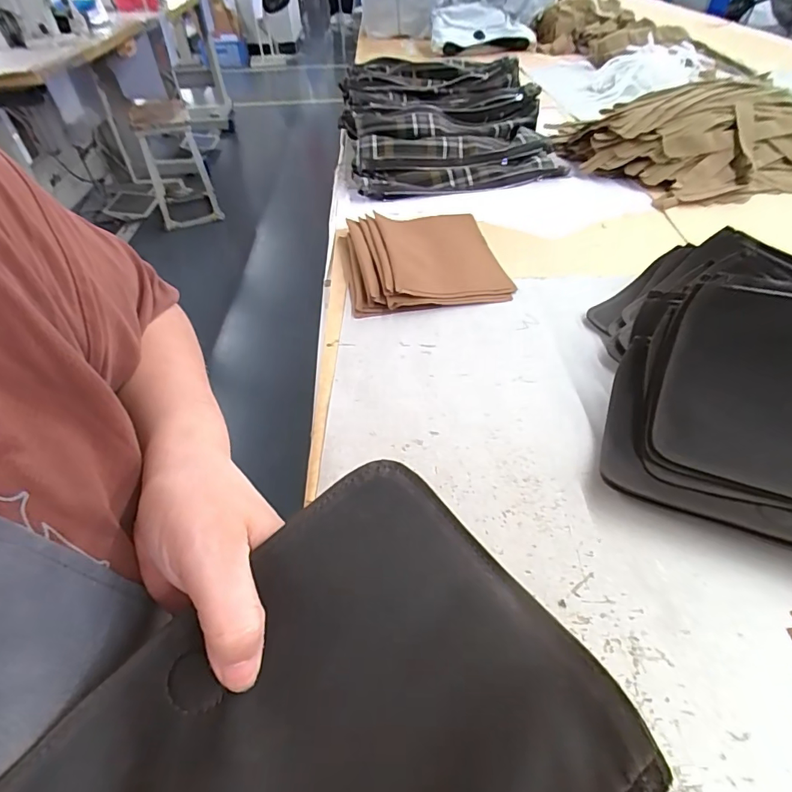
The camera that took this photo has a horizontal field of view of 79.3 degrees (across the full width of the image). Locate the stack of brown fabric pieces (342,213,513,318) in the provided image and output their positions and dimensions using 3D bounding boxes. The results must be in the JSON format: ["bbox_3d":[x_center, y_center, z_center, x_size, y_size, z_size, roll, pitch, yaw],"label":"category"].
[{"bbox_3d":[0.028,-0.179,0.585,0.180,0.035,0.197,-9,45,-5],"label":"stack of brown fabric pieces"}]

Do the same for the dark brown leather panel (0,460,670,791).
[{"bbox_3d":[-0.037,0.138,0.154,0.218,0.024,0.145,-40,67,-13],"label":"dark brown leather panel"}]

